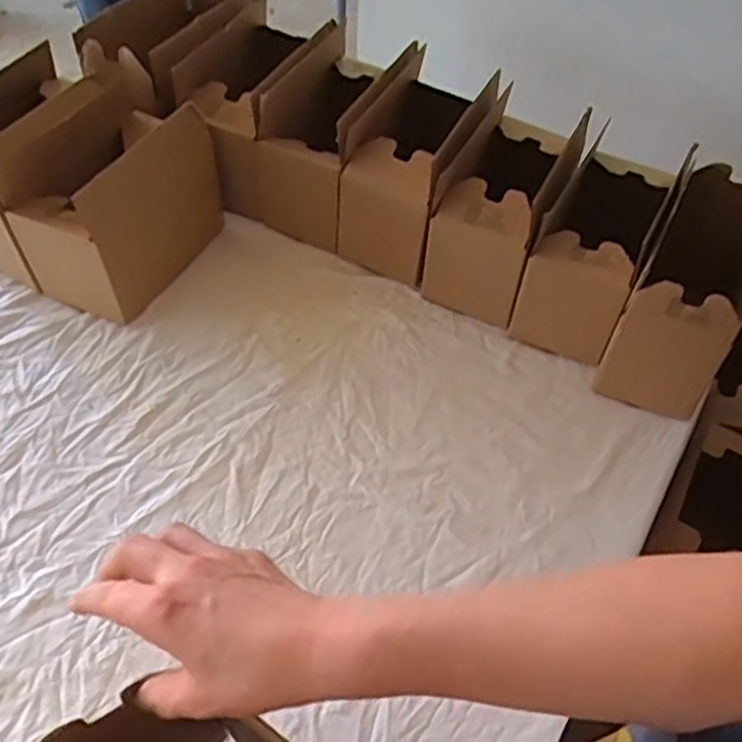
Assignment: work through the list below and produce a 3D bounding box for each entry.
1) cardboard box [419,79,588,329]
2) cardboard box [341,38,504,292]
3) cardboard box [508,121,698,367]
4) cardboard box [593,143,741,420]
[{"bbox_3d":[0.150,-0.181,0.866,0.115,0.170,0.189,24,55,13],"label":"cardboard box"},{"bbox_3d":[0.052,-0.237,0.896,0.122,0.174,0.212,20,55,11],"label":"cardboard box"},{"bbox_3d":[0.247,-0.126,0.843,0.103,0.147,0.187,25,56,14],"label":"cardboard box"},{"bbox_3d":[0.340,-0.083,0.804,0.117,0.188,0.217,26,56,15],"label":"cardboard box"}]

